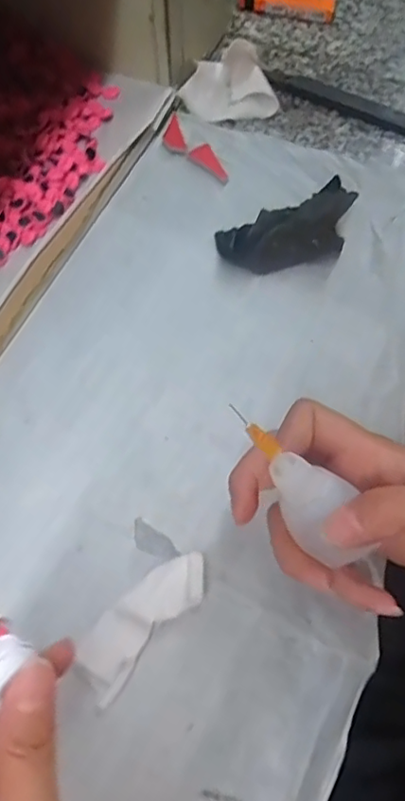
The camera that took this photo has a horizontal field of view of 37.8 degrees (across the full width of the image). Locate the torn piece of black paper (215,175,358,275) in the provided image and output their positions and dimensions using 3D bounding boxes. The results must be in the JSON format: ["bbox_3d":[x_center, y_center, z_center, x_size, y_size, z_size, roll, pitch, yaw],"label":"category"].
[{"bbox_3d":[0.055,-0.106,0.371,0.085,0.023,0.046,-15,67,-10],"label":"torn piece of black paper"}]

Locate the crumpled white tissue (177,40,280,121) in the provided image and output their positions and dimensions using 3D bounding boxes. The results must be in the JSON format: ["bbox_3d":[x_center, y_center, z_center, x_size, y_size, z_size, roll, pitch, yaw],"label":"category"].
[{"bbox_3d":[0.020,-0.231,0.424,0.067,0.029,0.046,2,65,-2],"label":"crumpled white tissue"}]

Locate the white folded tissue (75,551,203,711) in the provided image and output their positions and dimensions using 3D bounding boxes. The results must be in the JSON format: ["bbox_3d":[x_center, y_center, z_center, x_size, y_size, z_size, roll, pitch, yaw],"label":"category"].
[{"bbox_3d":[-0.027,0.101,0.275,0.028,0.012,0.072,41,69,14],"label":"white folded tissue"}]

